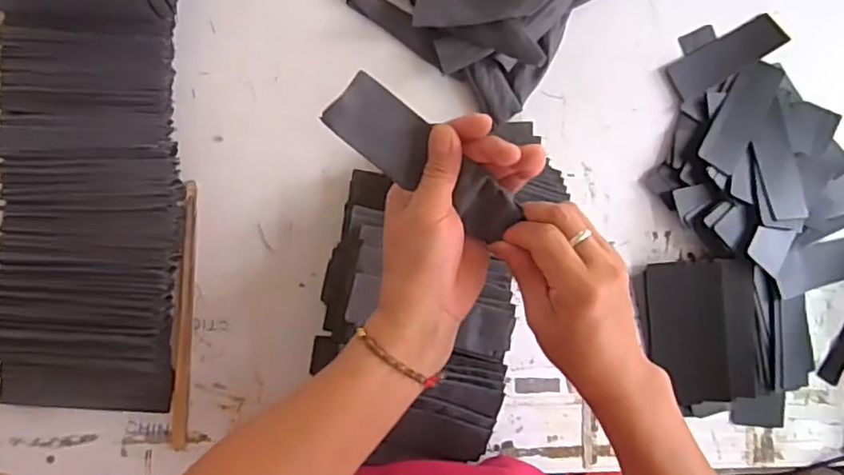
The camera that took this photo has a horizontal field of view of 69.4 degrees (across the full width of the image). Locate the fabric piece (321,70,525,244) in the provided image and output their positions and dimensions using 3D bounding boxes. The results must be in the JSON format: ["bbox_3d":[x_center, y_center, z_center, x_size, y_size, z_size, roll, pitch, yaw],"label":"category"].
[{"bbox_3d":[0.003,-0.049,0.390,0.133,0.010,0.042,36,85,-7],"label":"fabric piece"}]

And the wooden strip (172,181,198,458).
[{"bbox_3d":[-0.243,0.080,0.626,0.015,0.007,0.267,2,87,-6],"label":"wooden strip"}]

